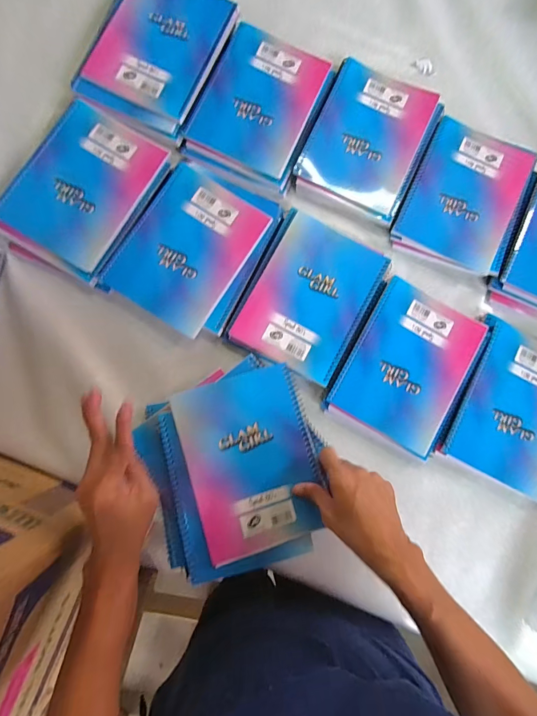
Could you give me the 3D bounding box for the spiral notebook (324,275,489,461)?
[{"bbox_3d":[0.189,0.010,0.472,0.151,0.011,0.204,28,83,-2],"label":"spiral notebook"}]

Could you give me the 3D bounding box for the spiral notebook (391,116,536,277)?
[{"bbox_3d":[0.284,-0.229,0.508,0.163,0.019,0.205,22,83,-3],"label":"spiral notebook"}]

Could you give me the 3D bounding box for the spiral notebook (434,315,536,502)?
[{"bbox_3d":[0.333,0.067,0.480,0.158,0.024,0.203,26,83,-3],"label":"spiral notebook"}]

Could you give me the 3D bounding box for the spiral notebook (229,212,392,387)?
[{"bbox_3d":[0.057,-0.082,0.477,0.151,0.013,0.200,30,83,-2],"label":"spiral notebook"}]

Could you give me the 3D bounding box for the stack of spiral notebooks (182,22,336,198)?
[{"bbox_3d":[-0.012,-0.356,0.511,0.157,0.026,0.218,23,83,-3],"label":"stack of spiral notebooks"}]

